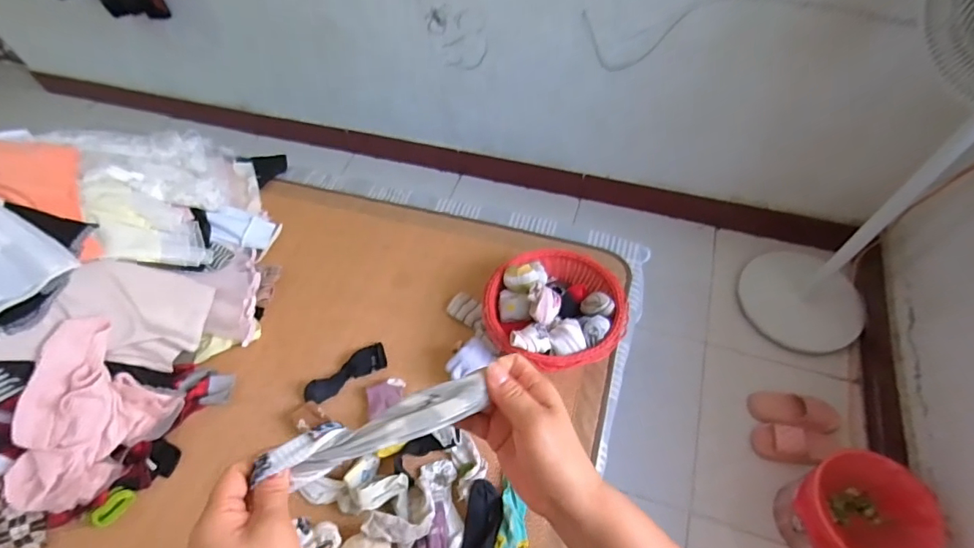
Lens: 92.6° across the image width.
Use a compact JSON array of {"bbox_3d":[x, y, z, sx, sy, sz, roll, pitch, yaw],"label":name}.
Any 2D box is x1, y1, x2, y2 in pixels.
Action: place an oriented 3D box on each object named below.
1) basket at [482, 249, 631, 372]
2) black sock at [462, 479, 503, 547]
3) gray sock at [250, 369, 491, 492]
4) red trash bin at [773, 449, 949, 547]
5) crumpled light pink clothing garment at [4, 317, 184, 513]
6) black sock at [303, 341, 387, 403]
[{"bbox_3d":[0.137,0.072,0.978,0.278,0.131,0.278,-2,57,3],"label":"basket"},{"bbox_3d":[-0.016,0.455,0.781,0.062,0.027,0.191,11,58,11],"label":"black sock"},{"bbox_3d":[-0.081,0.119,0.353,0.169,0.032,0.029,-19,58,-8],"label":"gray sock"},{"bbox_3d":[0.834,0.554,1.078,0.258,0.232,0.235,-2,57,3],"label":"red trash bin"},{"bbox_3d":[-0.754,0.277,0.875,0.199,0.183,0.317,16,59,14],"label":"crumpled light pink clothing garment"},{"bbox_3d":[-0.299,0.210,0.990,0.178,0.015,0.063,-29,60,-15],"label":"black sock"}]

